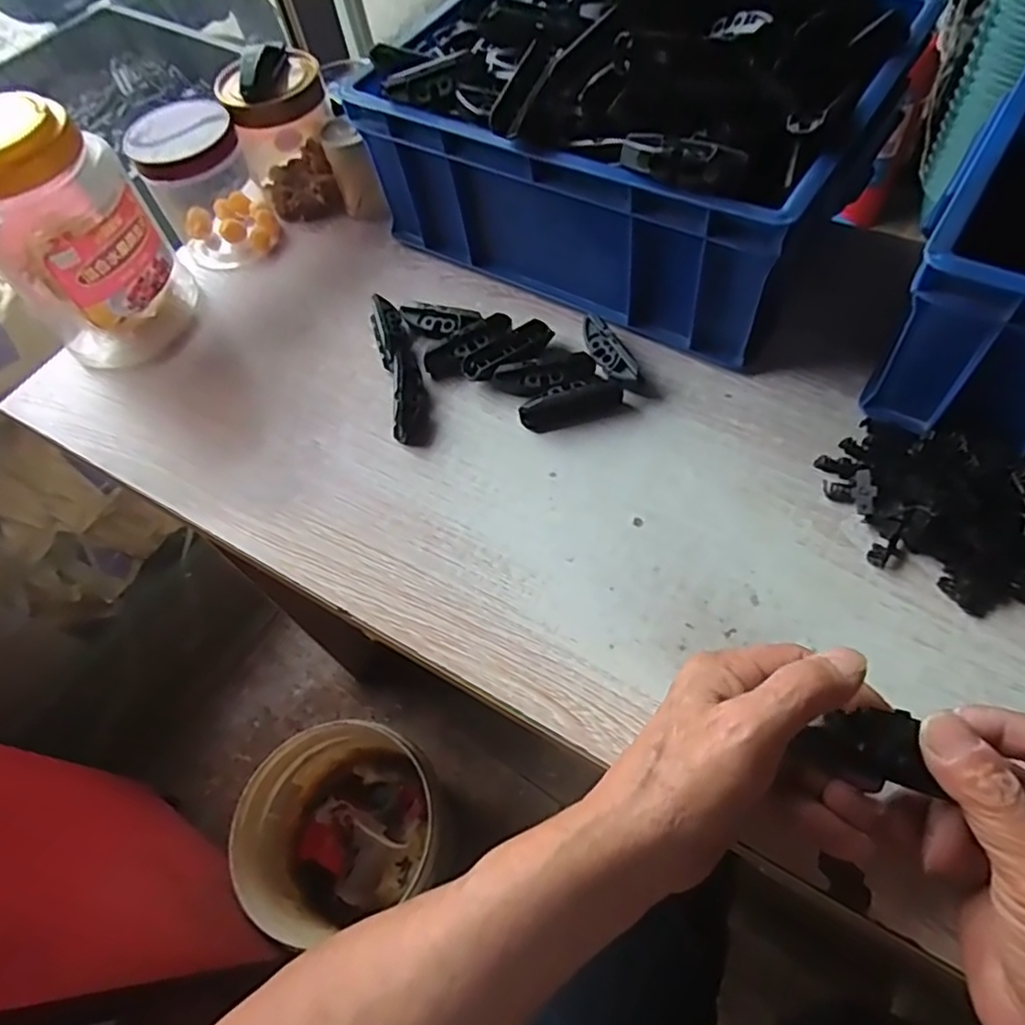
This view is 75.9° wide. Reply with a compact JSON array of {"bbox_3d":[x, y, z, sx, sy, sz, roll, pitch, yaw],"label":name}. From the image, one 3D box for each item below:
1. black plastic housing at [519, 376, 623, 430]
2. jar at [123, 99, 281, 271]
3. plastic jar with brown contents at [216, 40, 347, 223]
[{"bbox_3d":[0.040,-0.077,0.459,0.070,0.025,0.023,-16,60,-2],"label":"black plastic housing"},{"bbox_3d":[-0.262,-0.277,0.564,0.082,0.115,0.093,-29,60,-9],"label":"jar"},{"bbox_3d":[-0.197,-0.334,0.576,0.083,0.120,0.091,-3,60,6],"label":"plastic jar with brown contents"}]

